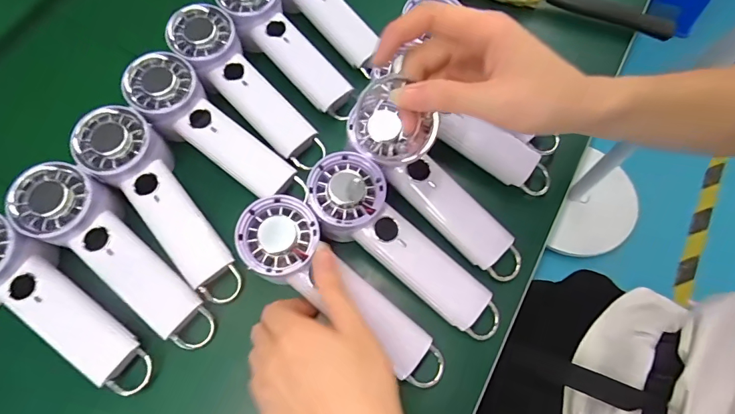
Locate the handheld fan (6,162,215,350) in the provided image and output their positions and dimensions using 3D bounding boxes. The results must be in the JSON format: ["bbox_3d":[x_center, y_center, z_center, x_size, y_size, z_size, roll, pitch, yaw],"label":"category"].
[{"bbox_3d":[-0.203,0.042,0.343,0.188,0.032,0.058,44,75,-2],"label":"handheld fan"}]

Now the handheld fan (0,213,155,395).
[{"bbox_3d":[-0.253,0.079,0.329,0.194,0.039,0.061,41,74,-4],"label":"handheld fan"}]

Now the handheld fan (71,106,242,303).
[{"bbox_3d":[-0.176,0.000,0.363,0.062,0.046,0.194,-37,89,-12],"label":"handheld fan"}]

